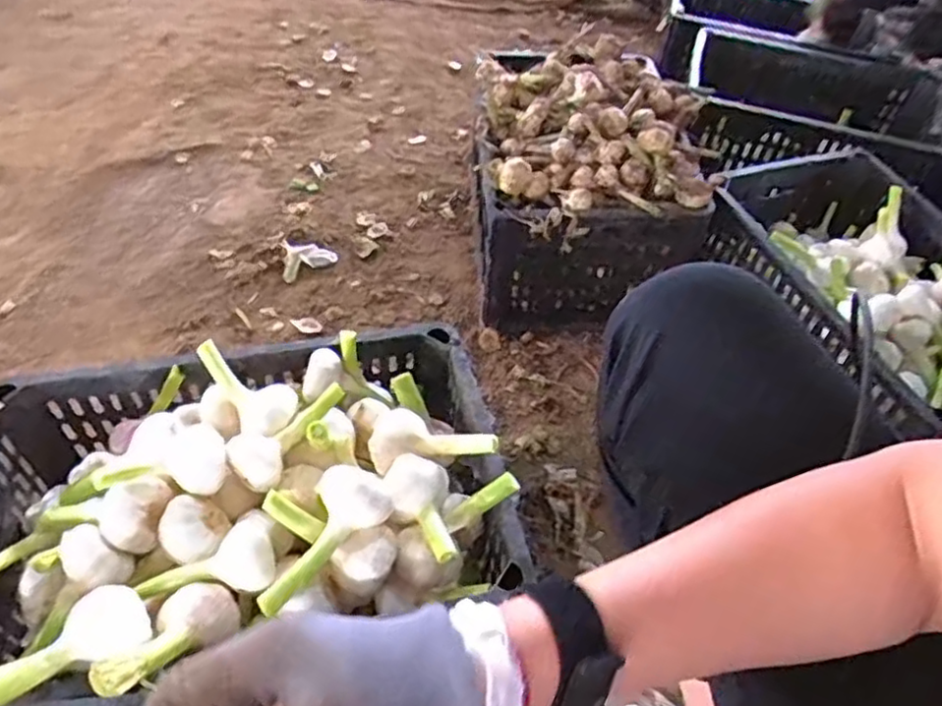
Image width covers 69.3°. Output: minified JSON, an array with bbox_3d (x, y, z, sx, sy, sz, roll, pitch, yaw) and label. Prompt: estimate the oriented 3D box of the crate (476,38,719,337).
[{"bbox_3d":[0.175,-0.276,1.091,0.327,0.280,0.422,3,47,-3],"label":"crate"}]

